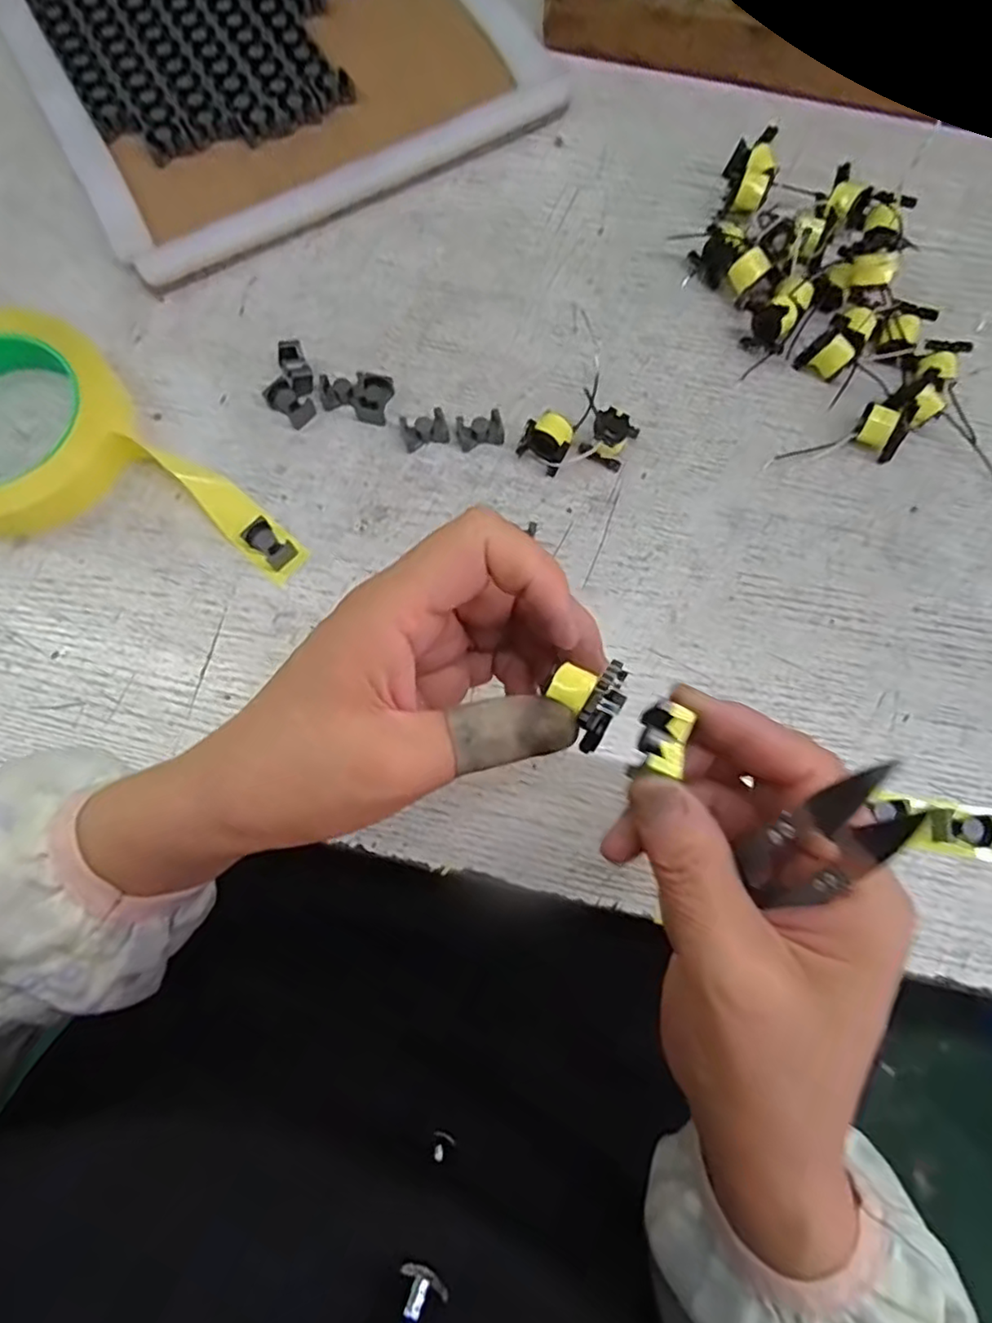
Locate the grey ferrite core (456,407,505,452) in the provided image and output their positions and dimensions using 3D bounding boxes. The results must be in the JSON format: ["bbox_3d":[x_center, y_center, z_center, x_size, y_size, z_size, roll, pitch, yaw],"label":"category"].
[{"bbox_3d":[-0.008,-0.115,0.320,0.022,0.010,0.016,-12,78,-4],"label":"grey ferrite core"}]

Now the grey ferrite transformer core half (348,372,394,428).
[{"bbox_3d":[-0.063,-0.132,0.322,0.018,0.009,0.024,14,78,2],"label":"grey ferrite transformer core half"}]

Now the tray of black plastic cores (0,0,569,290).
[{"bbox_3d":[-0.164,-0.416,0.383,0.257,0.014,0.376,-30,80,-7],"label":"tray of black plastic cores"}]

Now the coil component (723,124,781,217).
[{"bbox_3d":[0.138,-0.263,0.351,0.026,0.021,0.050,21,78,4],"label":"coil component"}]

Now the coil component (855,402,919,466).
[{"bbox_3d":[0.189,-0.114,0.316,0.023,0.018,0.019,20,78,3],"label":"coil component"}]

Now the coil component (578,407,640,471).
[{"bbox_3d":[0.056,-0.109,0.311,0.023,0.023,0.021,19,78,3],"label":"coil component"}]

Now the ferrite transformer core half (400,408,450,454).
[{"bbox_3d":[-0.036,-0.115,0.319,0.022,0.008,0.016,-17,78,-5],"label":"ferrite transformer core half"}]

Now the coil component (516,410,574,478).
[{"bbox_3d":[0.026,-0.108,0.312,0.022,0.022,0.022,34,79,6],"label":"coil component"}]

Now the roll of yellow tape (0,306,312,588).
[{"bbox_3d":[-0.185,-0.102,0.300,0.195,0.032,0.097,8,77,1],"label":"roll of yellow tape"}]

